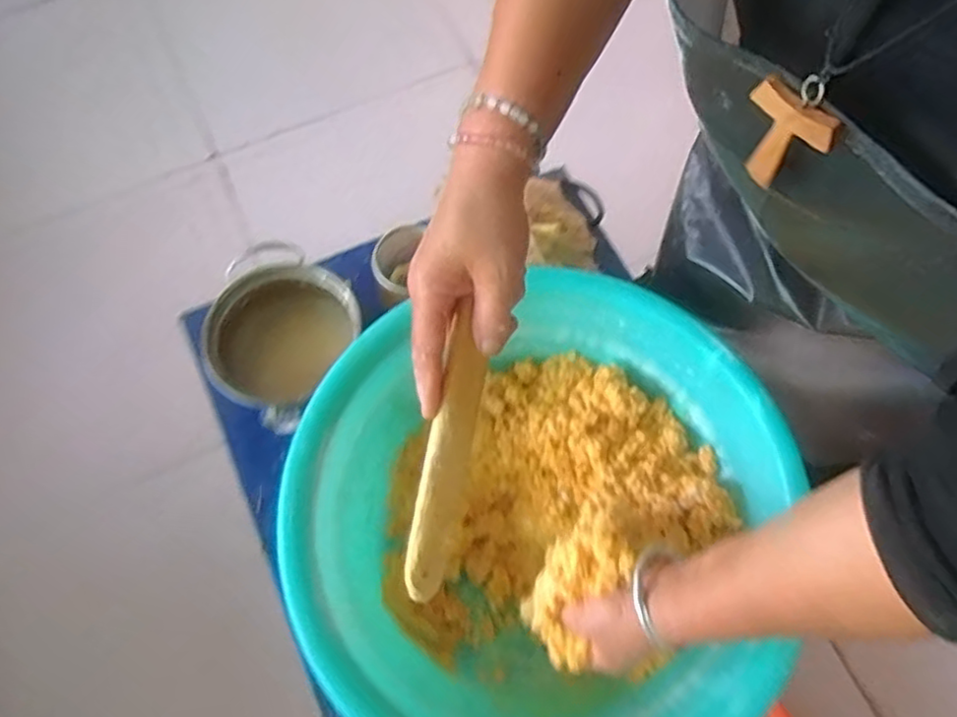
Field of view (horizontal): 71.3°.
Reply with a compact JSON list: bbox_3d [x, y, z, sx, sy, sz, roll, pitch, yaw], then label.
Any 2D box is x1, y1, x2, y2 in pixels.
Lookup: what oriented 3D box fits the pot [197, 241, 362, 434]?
[{"bbox_3d":[-0.206,-0.017,0.714,0.151,0.096,0.161,0,69,1],"label":"pot"}]

